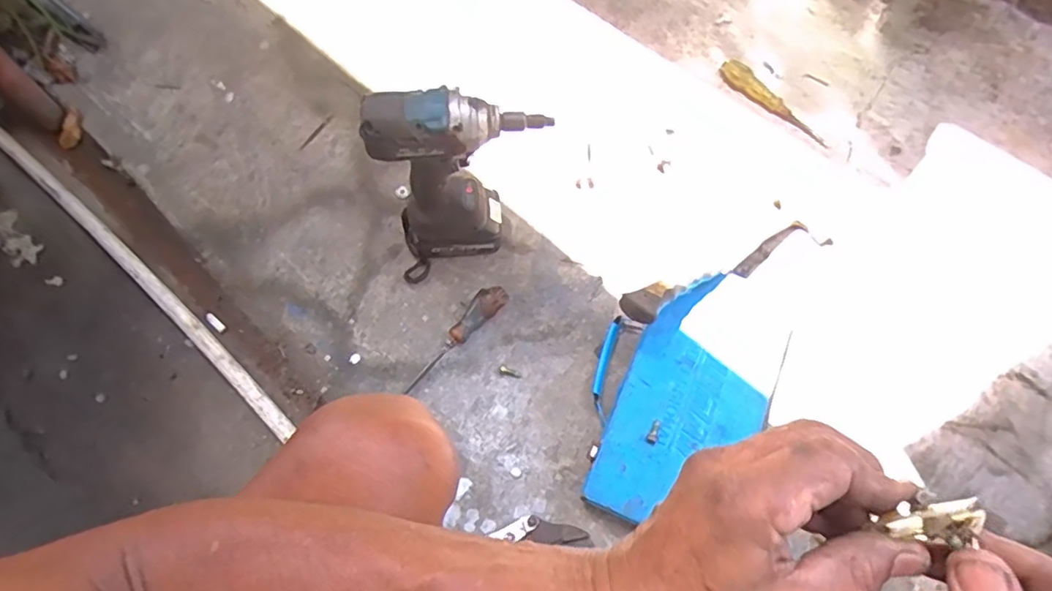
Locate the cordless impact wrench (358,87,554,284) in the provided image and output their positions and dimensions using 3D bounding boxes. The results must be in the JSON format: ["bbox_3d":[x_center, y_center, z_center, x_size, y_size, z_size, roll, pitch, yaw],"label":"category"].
[{"bbox_3d":[-0.073,-0.125,0.635,0.179,0.250,0.072,-22,70,-9],"label":"cordless impact wrench"}]

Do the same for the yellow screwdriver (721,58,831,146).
[{"bbox_3d":[0.361,-0.283,0.836,0.182,0.022,0.031,39,72,14],"label":"yellow screwdriver"}]

